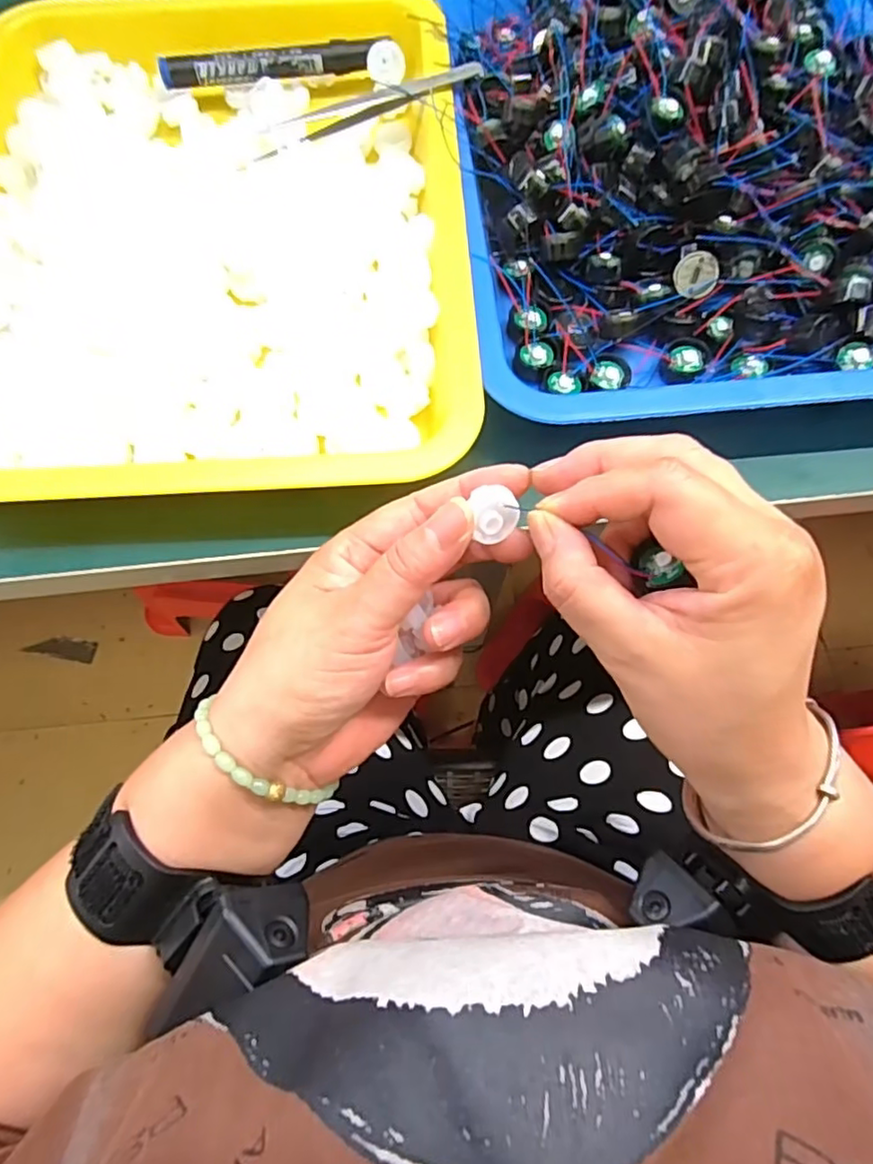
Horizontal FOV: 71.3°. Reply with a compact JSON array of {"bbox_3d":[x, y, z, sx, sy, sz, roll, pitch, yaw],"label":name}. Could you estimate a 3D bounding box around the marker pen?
[{"bbox_3d":[-0.094,-0.297,0.350,0.123,0.019,0.016,-6,70,-3],"label":"marker pen"}]

